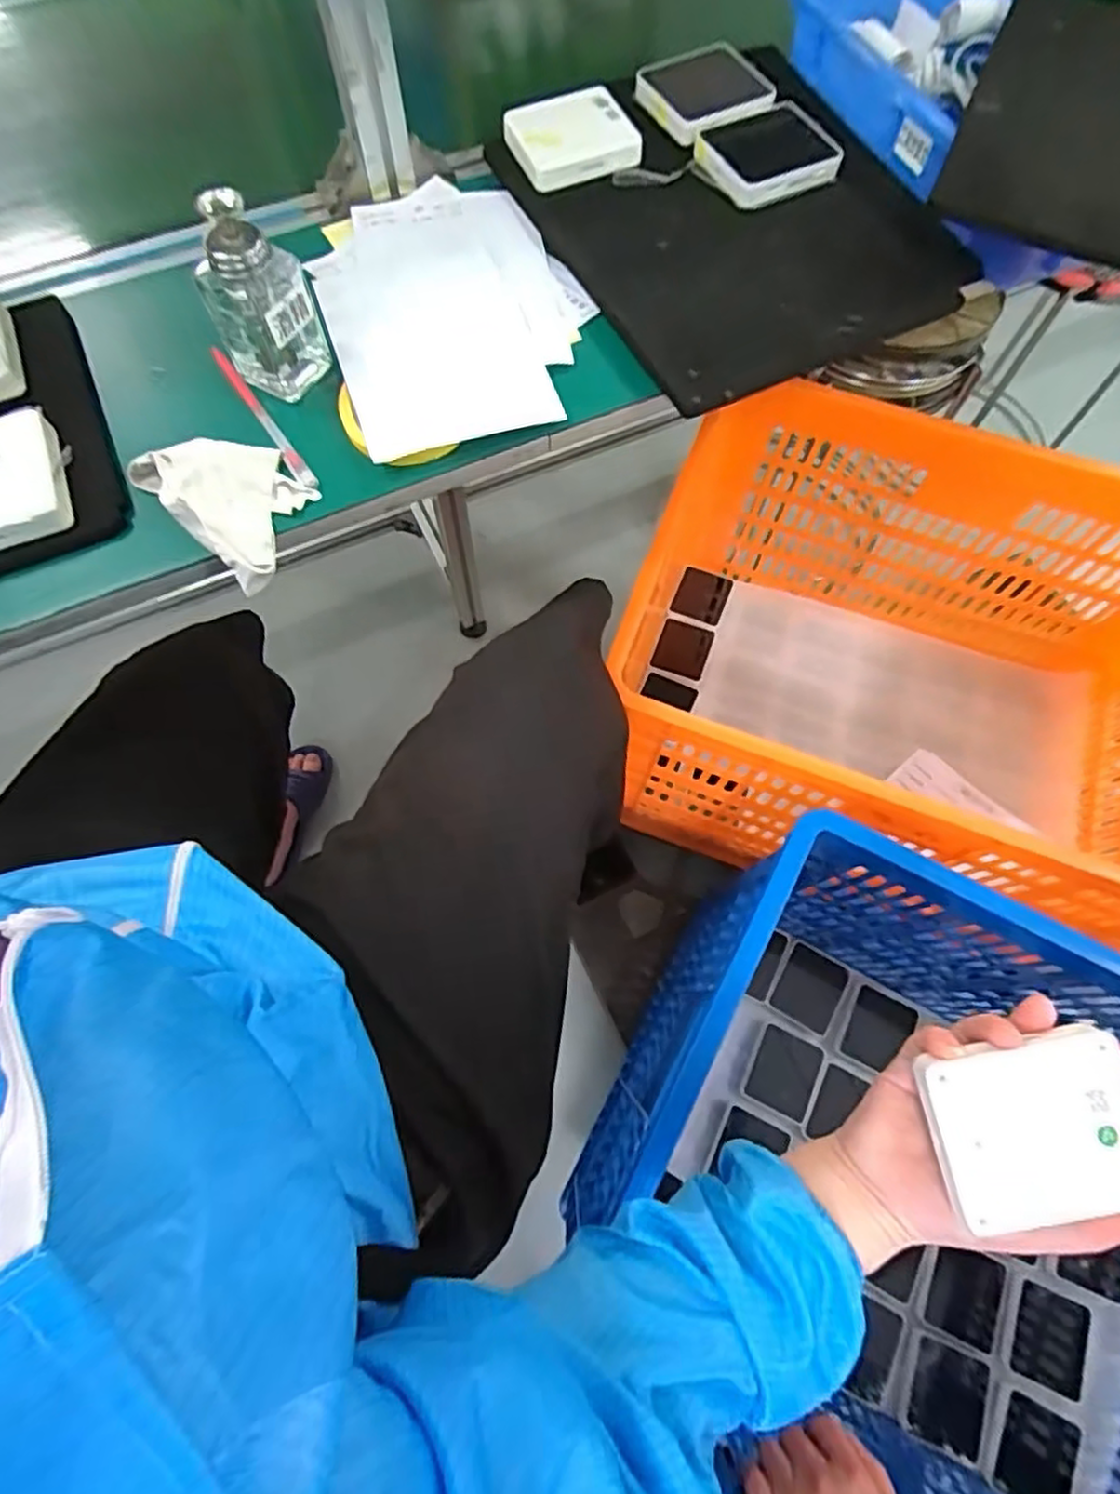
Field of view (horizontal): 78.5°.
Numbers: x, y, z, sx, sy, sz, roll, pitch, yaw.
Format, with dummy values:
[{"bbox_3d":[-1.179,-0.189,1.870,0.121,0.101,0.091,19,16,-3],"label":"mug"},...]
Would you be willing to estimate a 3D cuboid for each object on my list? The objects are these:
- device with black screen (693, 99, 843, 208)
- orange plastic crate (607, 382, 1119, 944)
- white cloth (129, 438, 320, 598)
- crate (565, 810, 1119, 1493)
[{"bbox_3d":[0.172,-0.501,0.581,0.103,0.024,0.085,-23,72,-9],"label":"device with black screen"},{"bbox_3d":[0.425,-0.068,0.871,0.651,0.388,0.469,22,71,7],"label":"orange plastic crate"},{"bbox_3d":[-0.223,-0.173,0.469,0.109,0.033,0.081,42,74,13],"label":"white cloth"},{"bbox_3d":[0.401,0.483,0.709,0.678,0.485,0.484,27,72,9],"label":"crate"}]

